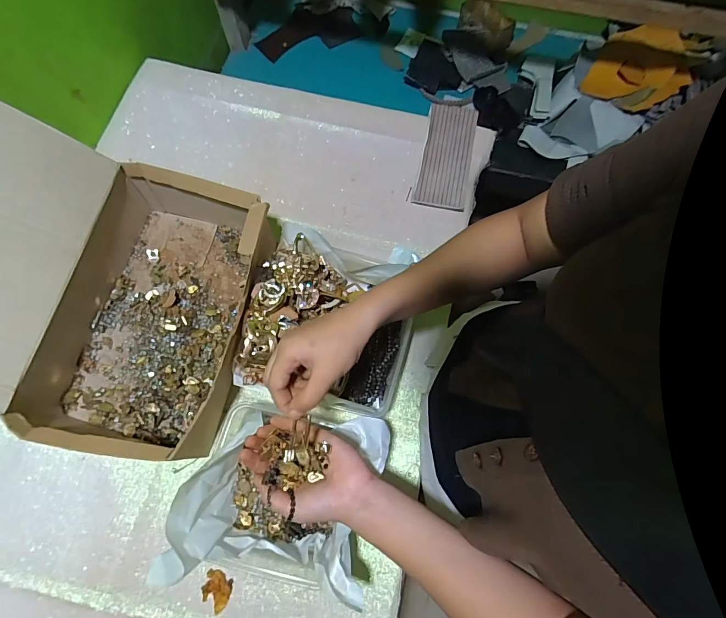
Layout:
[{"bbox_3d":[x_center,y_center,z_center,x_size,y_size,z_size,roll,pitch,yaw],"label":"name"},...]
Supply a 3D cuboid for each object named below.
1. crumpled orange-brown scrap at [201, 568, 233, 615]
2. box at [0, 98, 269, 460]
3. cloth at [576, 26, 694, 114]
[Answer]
[{"bbox_3d":[-0.171,0.328,0.456,0.033,0.005,0.039,17,73,3],"label":"crumpled orange-brown scrap"},{"bbox_3d":[-0.319,-0.032,0.448,0.348,0.221,0.333,15,73,2],"label":"box"},{"bbox_3d":[0.521,-0.450,0.735,0.160,0.071,0.129,28,73,8],"label":"cloth"}]

